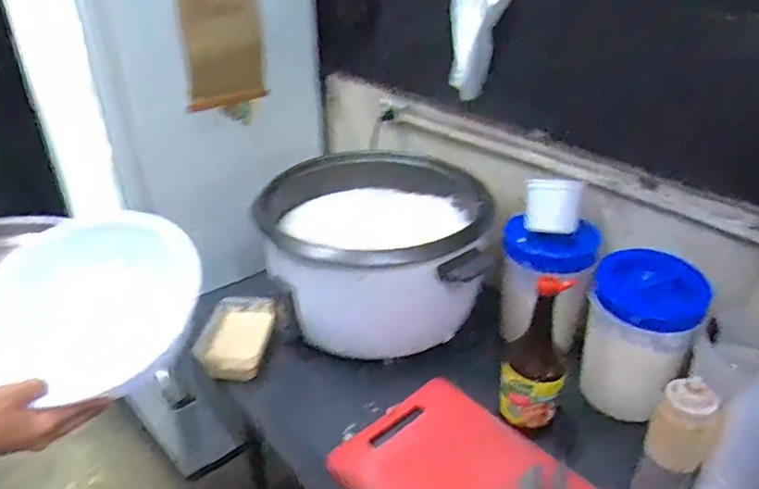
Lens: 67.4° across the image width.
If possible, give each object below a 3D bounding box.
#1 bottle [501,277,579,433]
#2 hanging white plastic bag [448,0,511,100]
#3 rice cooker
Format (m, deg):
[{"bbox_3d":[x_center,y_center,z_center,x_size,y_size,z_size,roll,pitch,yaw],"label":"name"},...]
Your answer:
[{"bbox_3d":[0.245,0.162,0.879,0.093,0.264,0.082,10,32,14],"label":"bottle"},{"bbox_3d":[0.200,-0.470,1.112,0.094,0.326,0.097,-8,32,-16],"label":"hanging white plastic bag"},{"bbox_3d":[-0.014,-0.025,1.173,0.416,0.228,0.467,3,31,3],"label":"rice cooker"}]

